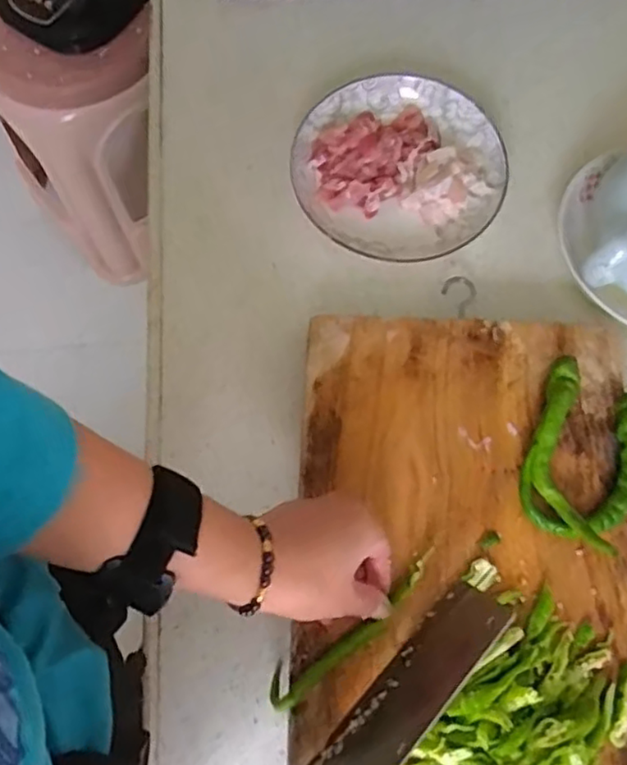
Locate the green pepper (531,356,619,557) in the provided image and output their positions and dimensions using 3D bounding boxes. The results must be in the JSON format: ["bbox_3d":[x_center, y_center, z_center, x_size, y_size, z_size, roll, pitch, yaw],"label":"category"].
[{"bbox_3d":[0.171,0.047,0.445,0.040,0.039,0.135,3,74,1],"label":"green pepper"}]

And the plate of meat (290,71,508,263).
[{"bbox_3d":[0.075,-0.184,0.547,0.167,0.032,0.167,0,74,0],"label":"plate of meat"}]

